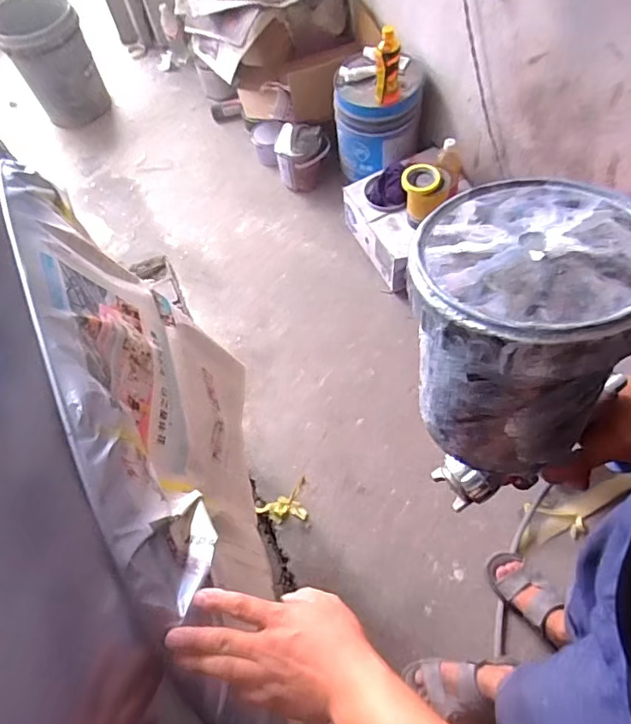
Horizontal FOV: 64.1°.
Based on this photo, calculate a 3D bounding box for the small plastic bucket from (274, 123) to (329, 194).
[{"bbox_3d":[-0.043,-0.694,1.719,0.181,0.171,0.147,3,62,6],"label":"small plastic bucket"}]

